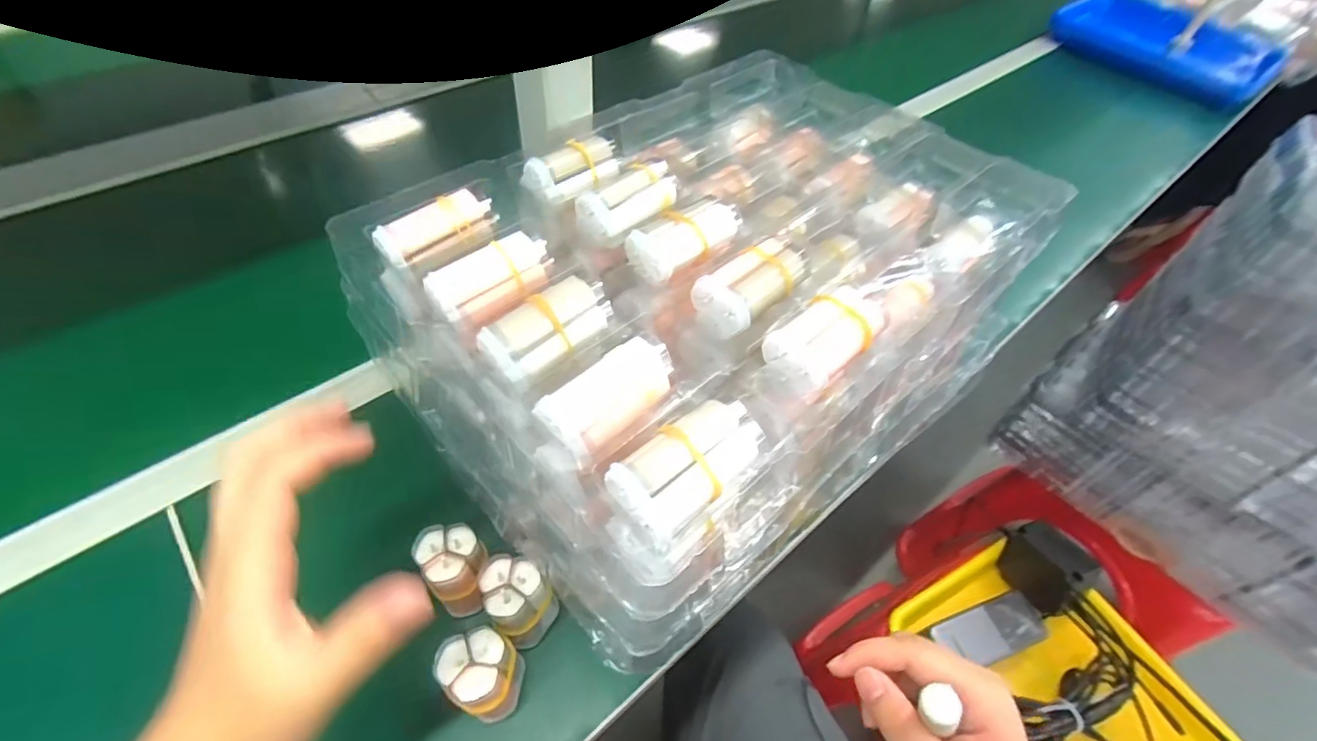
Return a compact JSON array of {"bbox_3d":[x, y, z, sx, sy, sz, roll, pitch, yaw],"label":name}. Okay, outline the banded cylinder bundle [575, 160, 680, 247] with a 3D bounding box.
[{"bbox_3d":[-0.017,-0.107,0.353,0.035,0.026,0.066,40,58,23],"label":"banded cylinder bundle"}]

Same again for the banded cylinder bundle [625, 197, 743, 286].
[{"bbox_3d":[0.017,-0.078,0.333,0.068,0.024,0.031,-27,59,-24],"label":"banded cylinder bundle"}]

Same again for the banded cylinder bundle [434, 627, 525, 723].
[{"bbox_3d":[-0.097,0.167,0.307,0.035,0.059,0.036,3,52,-3],"label":"banded cylinder bundle"}]

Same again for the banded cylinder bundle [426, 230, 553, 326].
[{"bbox_3d":[-0.090,-0.052,0.309,0.068,0.024,0.029,-32,61,-26],"label":"banded cylinder bundle"}]

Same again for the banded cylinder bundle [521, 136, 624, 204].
[{"bbox_3d":[-0.055,-0.138,0.374,0.032,0.023,0.064,38,58,23],"label":"banded cylinder bundle"}]

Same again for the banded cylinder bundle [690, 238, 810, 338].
[{"bbox_3d":[0.053,-0.041,0.316,0.070,0.039,0.038,-30,60,-25],"label":"banded cylinder bundle"}]

